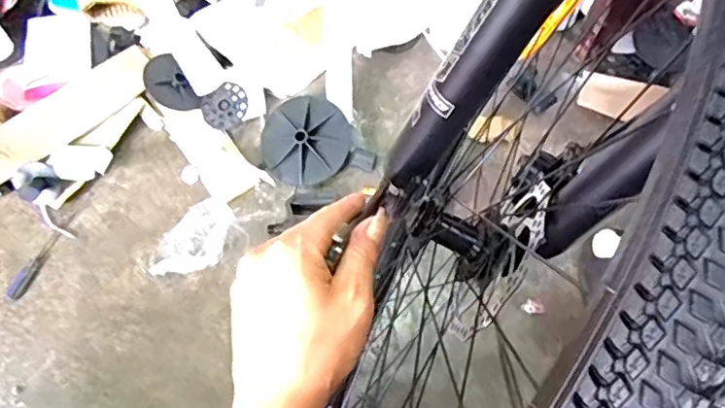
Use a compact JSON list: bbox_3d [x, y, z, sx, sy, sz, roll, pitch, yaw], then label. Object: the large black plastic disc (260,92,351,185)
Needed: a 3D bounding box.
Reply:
[{"bbox_3d":[-0.085,-0.099,0.856,0.131,0.031,0.130,-16,66,-6],"label":"large black plastic disc"}]

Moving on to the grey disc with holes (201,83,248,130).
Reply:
[{"bbox_3d":[-0.208,-0.148,0.884,0.072,0.005,0.062,-40,89,-6],"label":"grey disc with holes"}]

